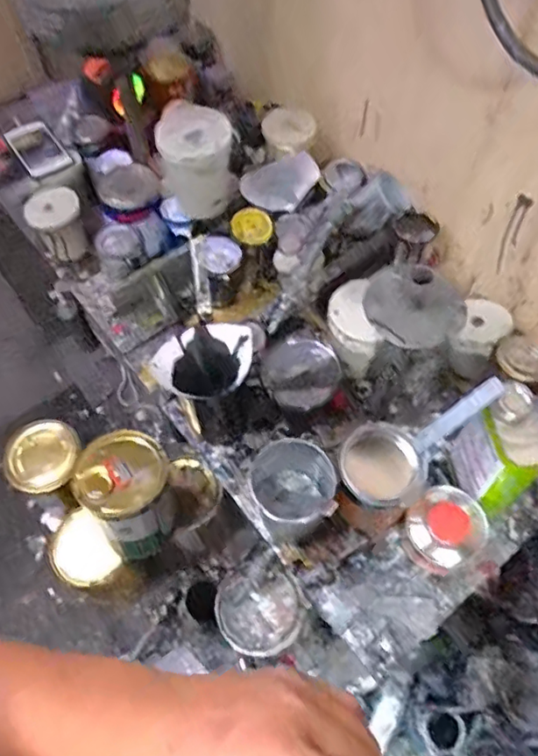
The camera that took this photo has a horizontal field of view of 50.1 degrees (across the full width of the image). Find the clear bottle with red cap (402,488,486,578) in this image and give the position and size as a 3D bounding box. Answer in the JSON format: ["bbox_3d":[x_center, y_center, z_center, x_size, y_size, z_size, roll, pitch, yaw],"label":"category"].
[{"bbox_3d":[0.230,0.200,0.763,0.091,0.071,0.092,0,60,0],"label":"clear bottle with red cap"}]

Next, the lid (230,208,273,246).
[{"bbox_3d":[-0.028,-0.251,0.954,0.076,0.057,0.012,-9,15,-30],"label":"lid"}]

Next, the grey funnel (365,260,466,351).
[{"bbox_3d":[0.157,-0.077,0.627,0.104,0.032,0.086,45,100,4],"label":"grey funnel"}]

